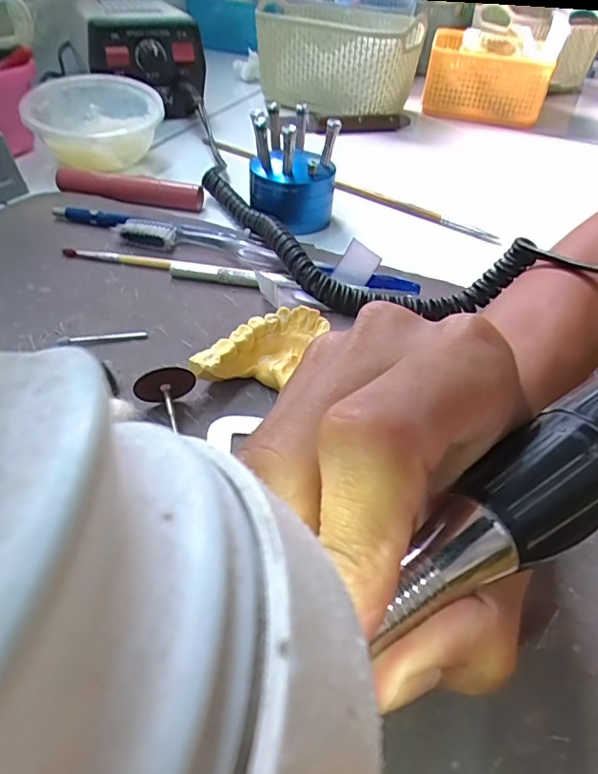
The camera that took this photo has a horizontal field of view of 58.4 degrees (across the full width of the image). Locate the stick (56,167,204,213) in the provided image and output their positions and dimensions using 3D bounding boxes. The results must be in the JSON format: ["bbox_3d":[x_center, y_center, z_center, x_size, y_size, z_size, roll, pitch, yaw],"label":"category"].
[{"bbox_3d":[-0.122,-0.143,0.382,0.106,0.014,0.015,7,43,2],"label":"stick"}]

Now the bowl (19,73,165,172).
[{"bbox_3d":[-0.159,-0.206,0.424,0.098,0.048,0.098,-9,45,-14],"label":"bowl"}]

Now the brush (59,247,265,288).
[{"bbox_3d":[-0.081,-0.072,0.315,0.118,0.008,0.011,13,44,9],"label":"brush"}]

